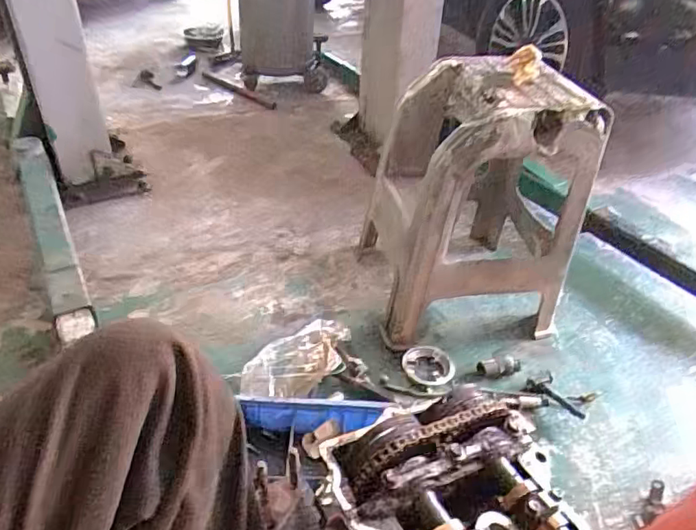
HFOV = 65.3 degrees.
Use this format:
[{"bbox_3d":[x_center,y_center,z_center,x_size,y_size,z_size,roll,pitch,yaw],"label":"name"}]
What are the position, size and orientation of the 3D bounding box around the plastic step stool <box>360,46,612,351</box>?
[{"bbox_3d":[0.313,-0.165,1.362,0.466,0.587,0.422,-4,40,-12],"label":"plastic step stool"}]

